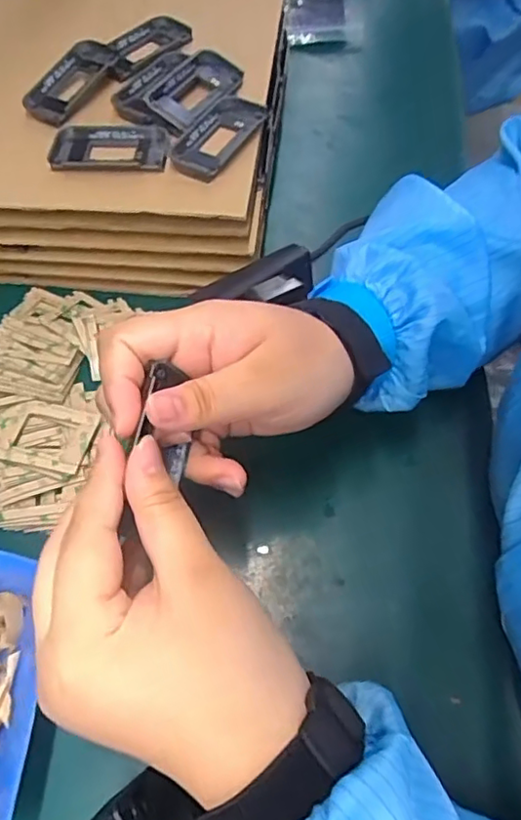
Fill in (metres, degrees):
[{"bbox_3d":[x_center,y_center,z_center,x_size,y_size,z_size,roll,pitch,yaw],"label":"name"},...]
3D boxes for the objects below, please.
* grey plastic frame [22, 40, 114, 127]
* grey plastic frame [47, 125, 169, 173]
[{"bbox_3d":[-0.137,-0.241,0.433,0.043,0.016,0.079,30,65,18],"label":"grey plastic frame"},{"bbox_3d":[-0.102,-0.177,0.398,0.078,0.010,0.041,0,60,2],"label":"grey plastic frame"}]

